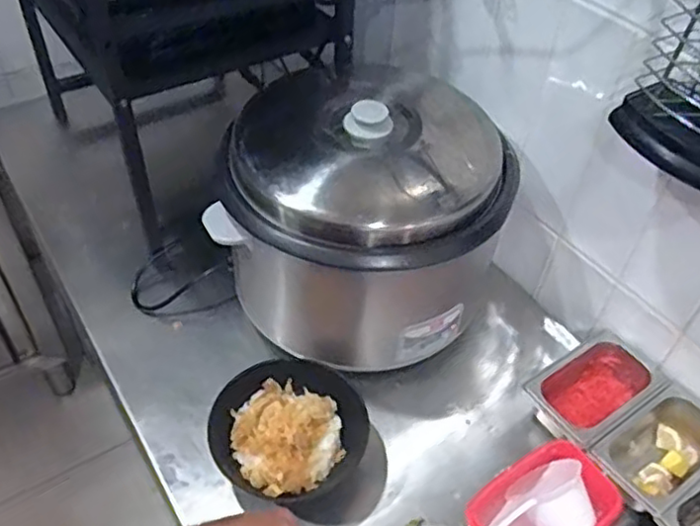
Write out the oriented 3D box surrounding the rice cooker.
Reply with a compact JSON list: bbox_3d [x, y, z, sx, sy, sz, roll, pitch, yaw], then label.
[{"bbox_3d":[0.020,-0.066,0.880,0.361,0.288,0.322,8,46,4],"label":"rice cooker"}]

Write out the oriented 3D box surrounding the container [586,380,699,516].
[{"bbox_3d":[0.376,0.232,0.794,0.165,0.068,0.100,-24,52,-24],"label":"container"}]

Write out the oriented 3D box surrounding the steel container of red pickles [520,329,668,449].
[{"bbox_3d":[0.314,0.168,0.848,0.179,0.068,0.108,-28,54,-27],"label":"steel container of red pickles"}]

